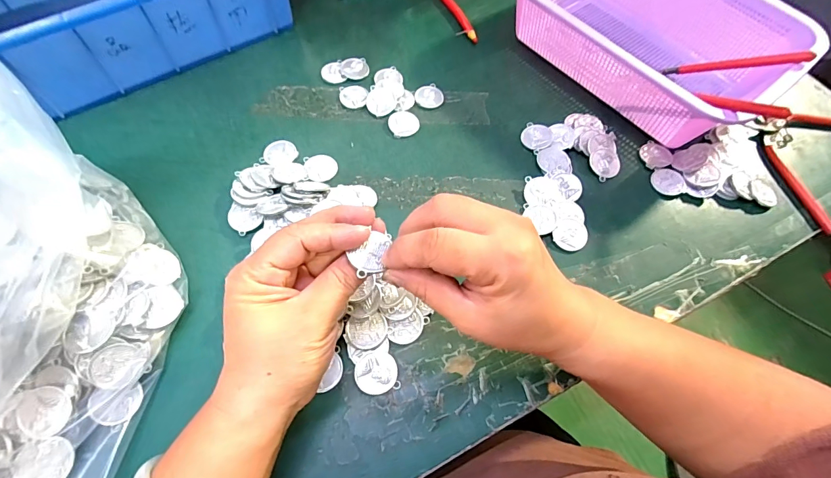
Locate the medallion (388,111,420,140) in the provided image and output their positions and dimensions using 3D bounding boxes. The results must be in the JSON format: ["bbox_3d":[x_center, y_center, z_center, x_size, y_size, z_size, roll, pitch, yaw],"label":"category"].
[{"bbox_3d":[-0.011,-0.113,0.389,0.029,0.005,0.030,-9,64,-7],"label":"medallion"}]

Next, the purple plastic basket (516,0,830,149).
[{"bbox_3d":[0.232,-0.206,0.406,0.185,0.078,0.256,-35,70,-19],"label":"purple plastic basket"}]

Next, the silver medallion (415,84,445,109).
[{"bbox_3d":[0.014,-0.147,0.406,0.029,0.004,0.029,1,63,-2],"label":"silver medallion"}]

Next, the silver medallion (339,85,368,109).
[{"bbox_3d":[-0.063,-0.146,0.404,0.028,0.004,0.032,-11,64,1],"label":"silver medallion"}]

